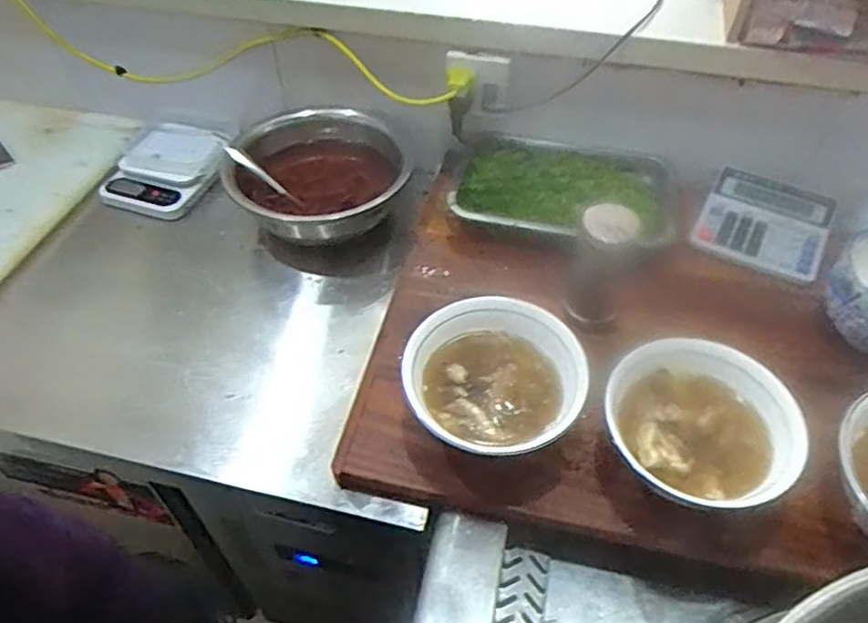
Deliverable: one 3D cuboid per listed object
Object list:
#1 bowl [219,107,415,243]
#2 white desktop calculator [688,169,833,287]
[{"bbox_3d":[-0.180,-0.186,0.950,0.257,0.111,0.248,0,51,0],"label":"bowl"},{"bbox_3d":[0.452,-0.121,0.868,0.157,0.024,0.173,23,55,18],"label":"white desktop calculator"}]

